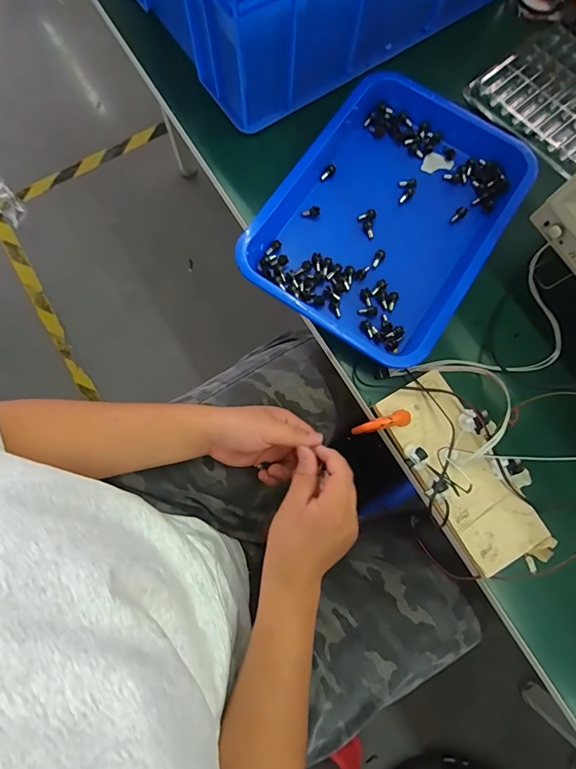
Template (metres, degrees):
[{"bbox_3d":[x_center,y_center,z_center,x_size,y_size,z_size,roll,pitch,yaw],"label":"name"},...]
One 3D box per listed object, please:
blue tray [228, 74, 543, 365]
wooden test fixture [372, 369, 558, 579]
[{"bbox_3d":[0.121,-0.193,0.467,0.239,0.036,0.324,34,80,6],"label":"blue tray"},{"bbox_3d":[0.182,0.085,0.401,0.091,0.034,0.206,-32,81,-7],"label":"wooden test fixture"}]

